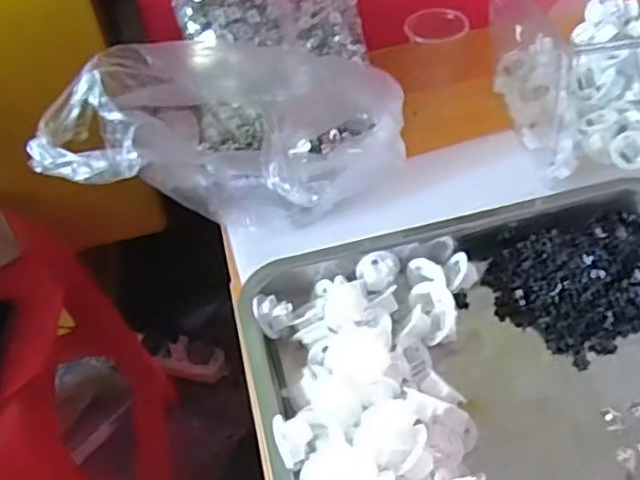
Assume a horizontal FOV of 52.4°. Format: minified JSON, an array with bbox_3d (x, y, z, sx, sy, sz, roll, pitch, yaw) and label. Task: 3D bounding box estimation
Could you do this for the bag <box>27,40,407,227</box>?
[{"bbox_3d":[-0.066,-0.109,0.582,0.278,0.149,0.241,4,48,8],"label":"bag"}]

